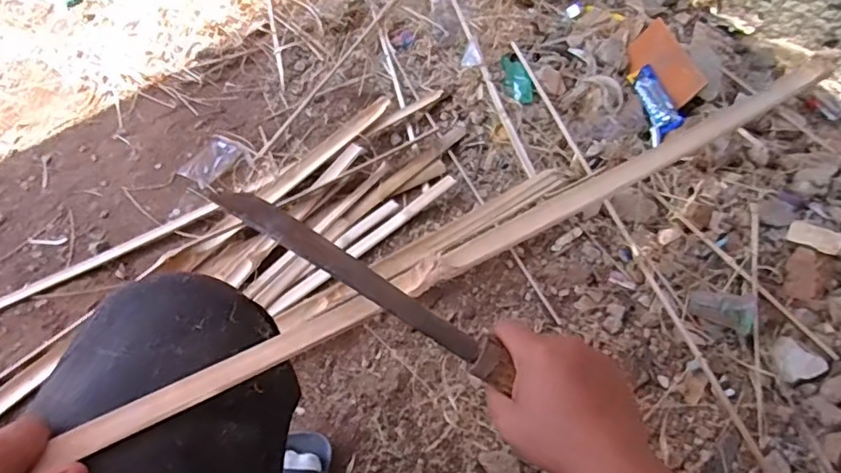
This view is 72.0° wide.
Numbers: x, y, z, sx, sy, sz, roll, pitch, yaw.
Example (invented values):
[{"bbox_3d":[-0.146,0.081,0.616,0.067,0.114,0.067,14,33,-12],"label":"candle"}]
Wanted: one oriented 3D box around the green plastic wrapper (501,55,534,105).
[{"bbox_3d":[0.193,-0.311,1.155,0.054,0.018,0.110,-4,59,-7],"label":"green plastic wrapper"}]

